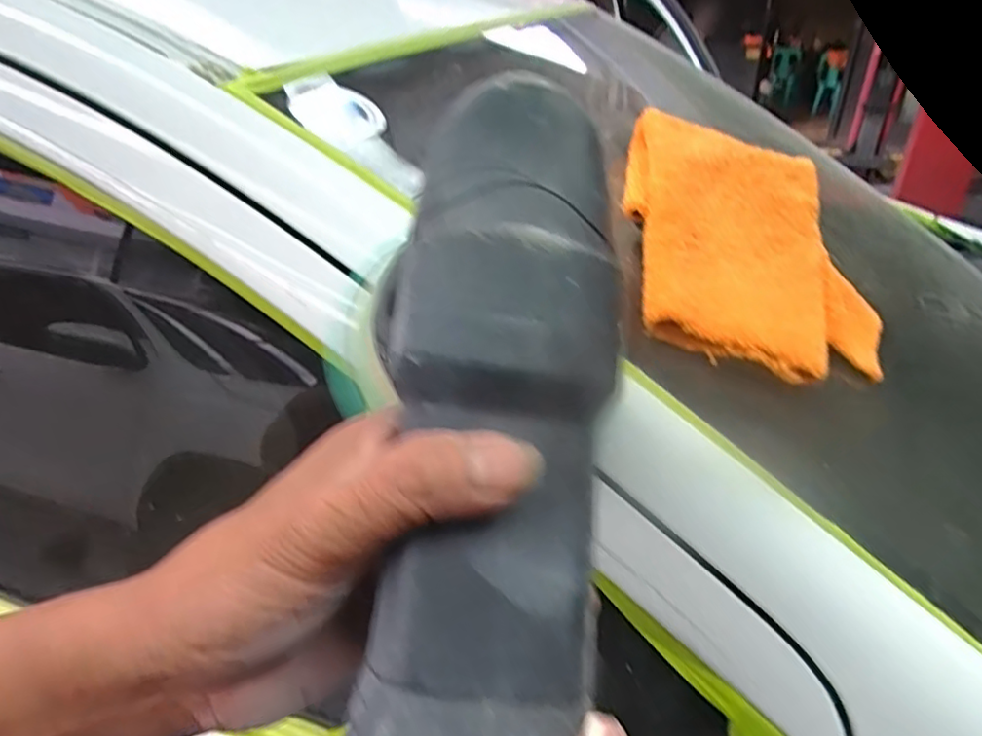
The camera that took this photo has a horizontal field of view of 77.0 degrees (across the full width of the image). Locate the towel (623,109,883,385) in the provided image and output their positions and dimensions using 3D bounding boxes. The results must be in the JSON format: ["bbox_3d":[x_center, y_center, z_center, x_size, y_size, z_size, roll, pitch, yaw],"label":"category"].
[{"bbox_3d":[0.197,-0.089,0.450,0.206,0.049,0.233,18,58,-8],"label":"towel"}]

